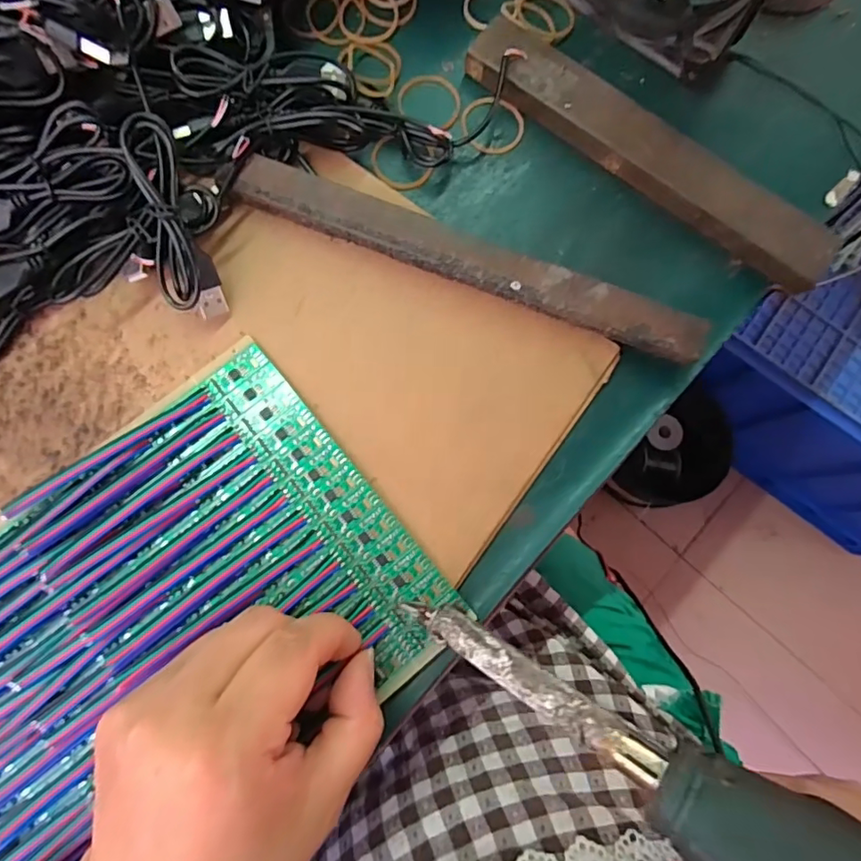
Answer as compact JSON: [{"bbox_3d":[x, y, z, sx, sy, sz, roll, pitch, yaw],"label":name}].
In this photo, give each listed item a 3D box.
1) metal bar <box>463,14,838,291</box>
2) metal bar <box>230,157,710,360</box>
[{"bbox_3d":[0.109,-0.141,0.272,0.203,0.018,0.033,36,81,4],"label":"metal bar"},{"bbox_3d":[0.018,-0.078,0.254,0.223,0.022,0.021,21,80,1],"label":"metal bar"}]

